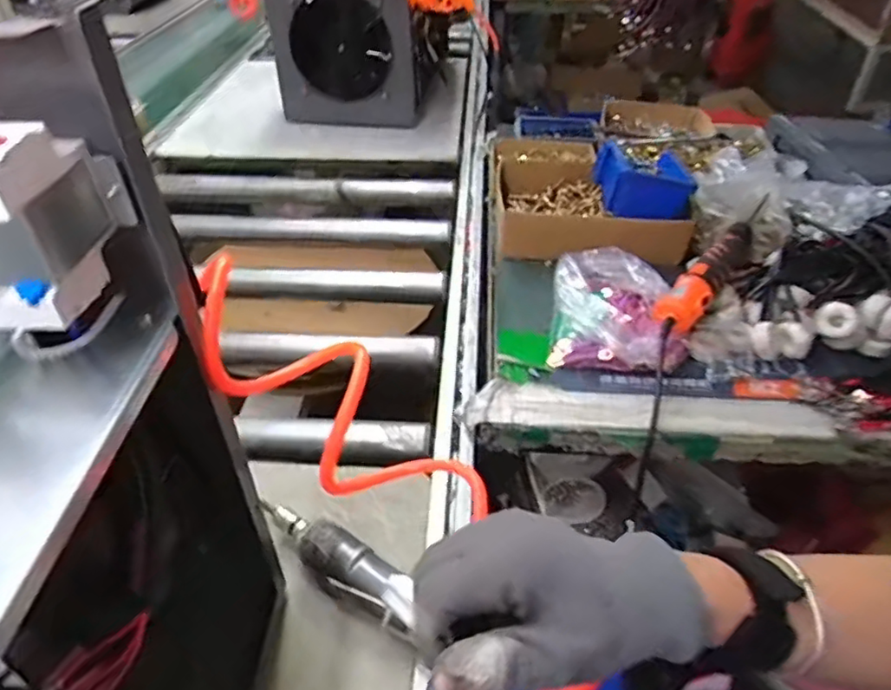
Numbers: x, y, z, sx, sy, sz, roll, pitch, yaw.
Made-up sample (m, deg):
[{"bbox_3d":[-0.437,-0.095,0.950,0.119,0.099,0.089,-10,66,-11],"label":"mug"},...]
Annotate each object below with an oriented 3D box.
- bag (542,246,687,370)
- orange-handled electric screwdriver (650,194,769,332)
[{"bbox_3d":[0.199,-0.047,0.742,0.145,0.051,0.174,4,40,6],"label":"bag"},{"bbox_3d":[0.323,-0.095,0.767,0.054,0.042,0.265,24,46,28],"label":"orange-handled electric screwdriver"}]

